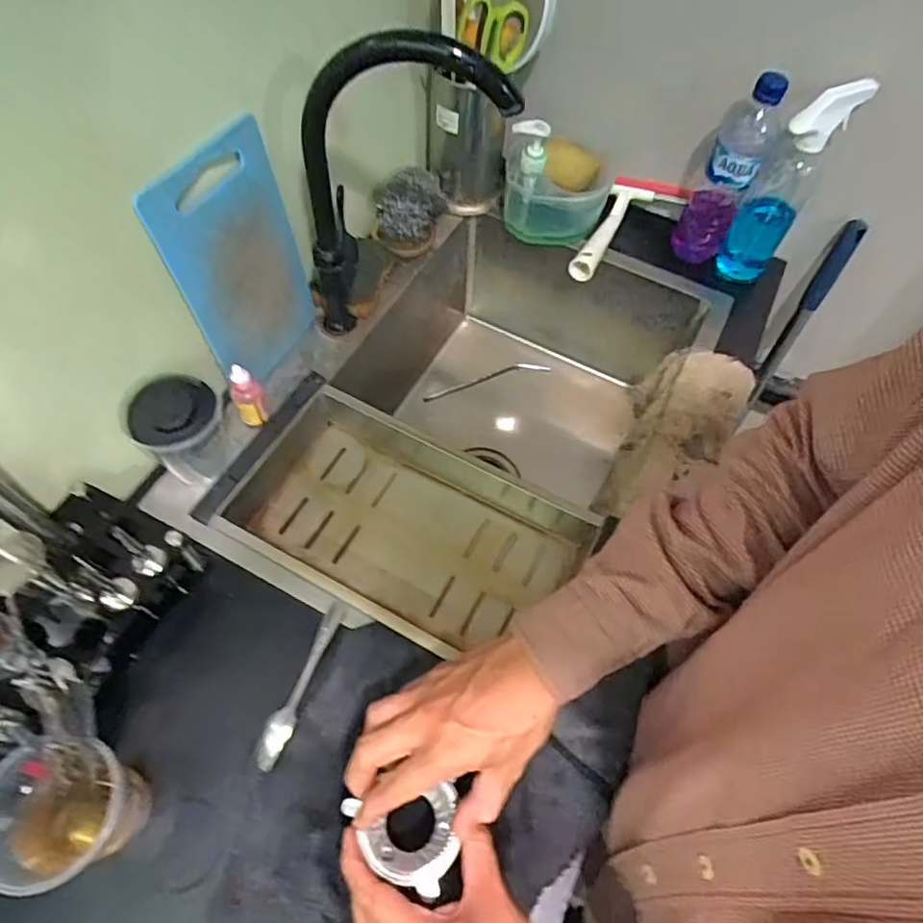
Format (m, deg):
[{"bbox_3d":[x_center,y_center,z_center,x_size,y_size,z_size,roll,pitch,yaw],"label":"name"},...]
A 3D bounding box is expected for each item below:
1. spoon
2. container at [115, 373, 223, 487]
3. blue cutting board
[{"bbox_3d":[-0.136,0.189,0.520,0.025,0.015,0.141,22,60,10],"label":"spoon"},{"bbox_3d":[-0.258,-0.021,0.570,0.078,0.108,0.077,1,59,-2],"label":"container"},{"bbox_3d":[-0.206,-0.187,0.574,0.016,0.221,0.142,22,59,18],"label":"blue cutting board"}]

